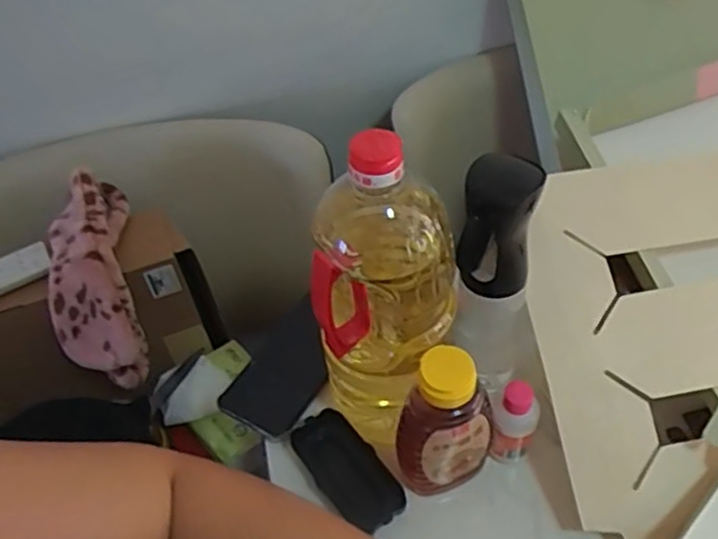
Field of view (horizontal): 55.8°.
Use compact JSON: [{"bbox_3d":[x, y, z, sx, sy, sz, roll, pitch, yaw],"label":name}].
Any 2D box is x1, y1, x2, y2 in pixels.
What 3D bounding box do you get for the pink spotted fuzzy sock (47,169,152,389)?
[{"bbox_3d":[-0.277,0.008,0.711,0.082,0.078,0.233,-10,82,-3],"label":"pink spotted fuzzy sock"}]

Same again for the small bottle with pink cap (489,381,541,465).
[{"bbox_3d":[0.124,0.126,0.553,0.036,0.082,0.030,-10,49,-2],"label":"small bottle with pink cap"}]

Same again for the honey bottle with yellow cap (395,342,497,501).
[{"bbox_3d":[0.066,0.121,0.522,0.073,0.146,0.045,-28,52,-17],"label":"honey bottle with yellow cap"}]

